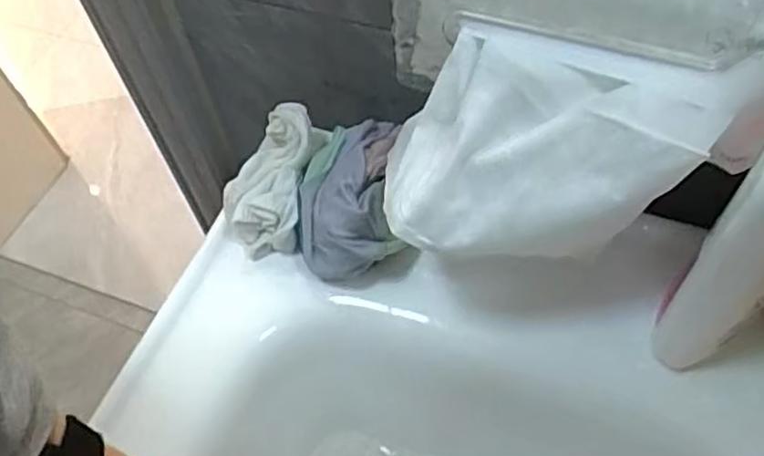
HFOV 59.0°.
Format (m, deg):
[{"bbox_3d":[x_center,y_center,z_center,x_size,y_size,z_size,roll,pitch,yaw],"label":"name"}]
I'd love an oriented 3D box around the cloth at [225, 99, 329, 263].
[{"bbox_3d":[-0.077,-0.036,0.472,0.059,0.030,0.107,14,81,13],"label":"cloth"}]

